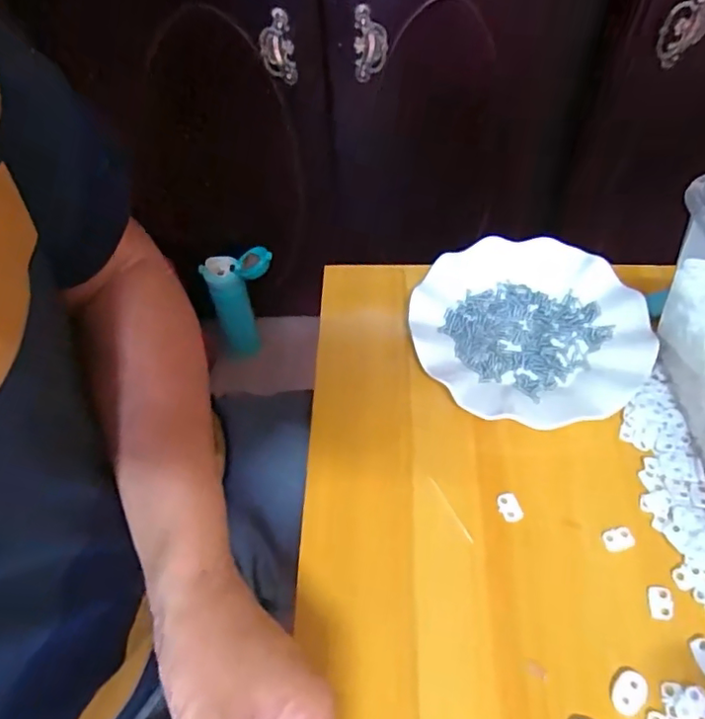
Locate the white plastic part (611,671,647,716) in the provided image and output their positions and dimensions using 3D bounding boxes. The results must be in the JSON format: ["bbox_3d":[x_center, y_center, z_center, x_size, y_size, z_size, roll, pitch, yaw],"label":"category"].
[{"bbox_3d":[0.155,0.186,0.323,0.016,0.004,0.024,34,62,24],"label":"white plastic part"}]

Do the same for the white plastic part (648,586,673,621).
[{"bbox_3d":[0.187,0.147,0.352,0.014,0.004,0.019,10,55,9],"label":"white plastic part"}]

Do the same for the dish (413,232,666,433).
[{"bbox_3d":[0.140,-0.024,0.468,0.180,0.026,0.179,-1,54,1],"label":"dish"}]

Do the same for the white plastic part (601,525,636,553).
[{"bbox_3d":[0.173,0.116,0.377,0.020,0.004,0.014,-13,55,-8],"label":"white plastic part"}]

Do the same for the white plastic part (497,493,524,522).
[{"bbox_3d":[0.107,0.101,0.394,0.013,0.007,0.020,-24,57,-15],"label":"white plastic part"}]

